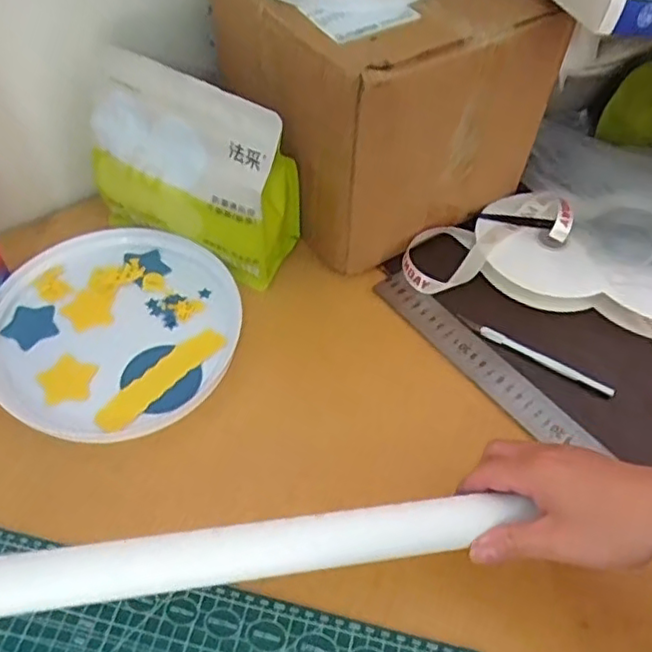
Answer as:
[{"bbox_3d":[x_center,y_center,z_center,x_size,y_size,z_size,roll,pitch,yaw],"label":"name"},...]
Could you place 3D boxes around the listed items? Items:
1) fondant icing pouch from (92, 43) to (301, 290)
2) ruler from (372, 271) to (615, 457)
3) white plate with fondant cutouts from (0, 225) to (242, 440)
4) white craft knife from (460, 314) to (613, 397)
[{"bbox_3d":[-0.115,-0.134,0.543,0.182,0.164,0.063,23,55,14],"label":"fondant icing pouch"},{"bbox_3d":[0.185,0.082,0.502,0.036,0.006,0.403,-33,61,-24],"label":"ruler"},{"bbox_3d":[-0.182,-0.007,0.541,0.202,0.018,0.212,1,53,-2],"label":"white plate with fondant cutouts"},{"bbox_3d":[0.180,0.024,0.548,0.141,0.004,0.011,29,57,18],"label":"white craft knife"}]

